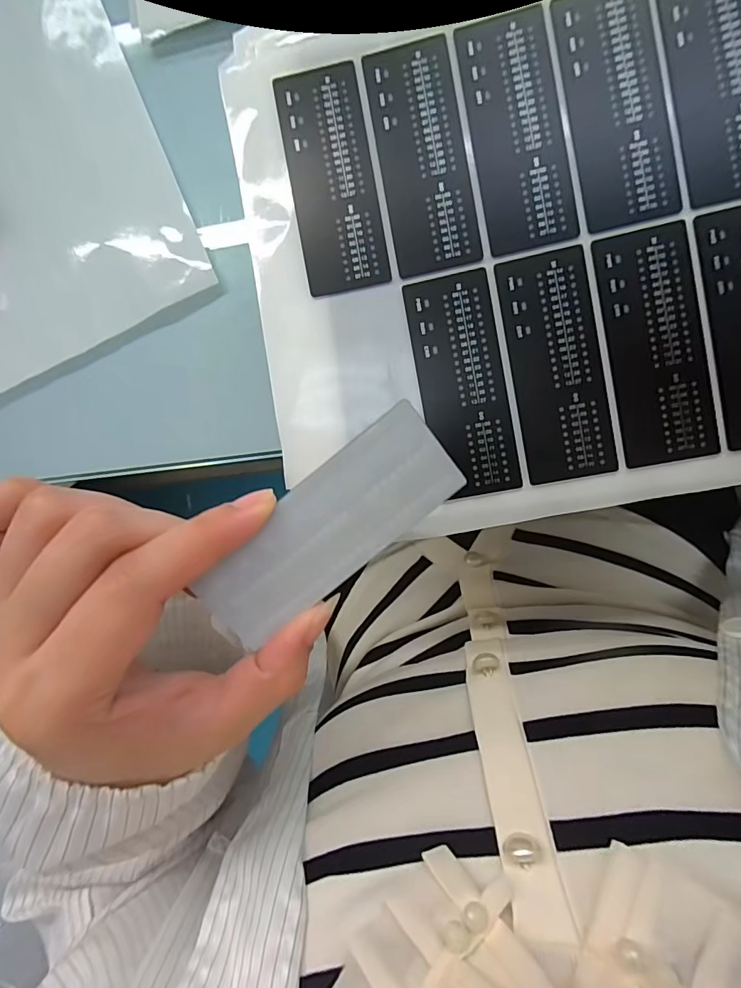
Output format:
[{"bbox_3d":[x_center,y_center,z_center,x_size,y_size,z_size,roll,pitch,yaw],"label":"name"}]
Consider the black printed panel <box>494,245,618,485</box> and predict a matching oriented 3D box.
[{"bbox_3d":[0.077,-0.053,0.191,0.035,0.004,0.092,-10,89,8],"label":"black printed panel"}]

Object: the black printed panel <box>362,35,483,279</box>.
[{"bbox_3d":[0.022,-0.142,0.191,0.036,0.004,0.093,-10,89,8],"label":"black printed panel"}]

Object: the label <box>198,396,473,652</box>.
[{"bbox_3d":[-0.014,0.013,0.153,0.093,0.004,0.036,-40,107,2],"label":"label"}]

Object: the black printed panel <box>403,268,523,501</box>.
[{"bbox_3d":[0.040,-0.046,0.196,0.035,0.004,0.093,-10,89,8],"label":"black printed panel"}]

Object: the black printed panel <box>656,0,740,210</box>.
[{"bbox_3d":[0.135,-0.161,0.175,0.036,0.004,0.094,-9,90,8],"label":"black printed panel"}]

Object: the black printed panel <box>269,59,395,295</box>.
[{"bbox_3d":[-0.016,-0.135,0.196,0.035,0.004,0.092,-10,91,3],"label":"black printed panel"}]

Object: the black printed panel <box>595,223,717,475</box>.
[{"bbox_3d":[0.115,-0.059,0.185,0.036,0.004,0.092,-10,89,8],"label":"black printed panel"}]

